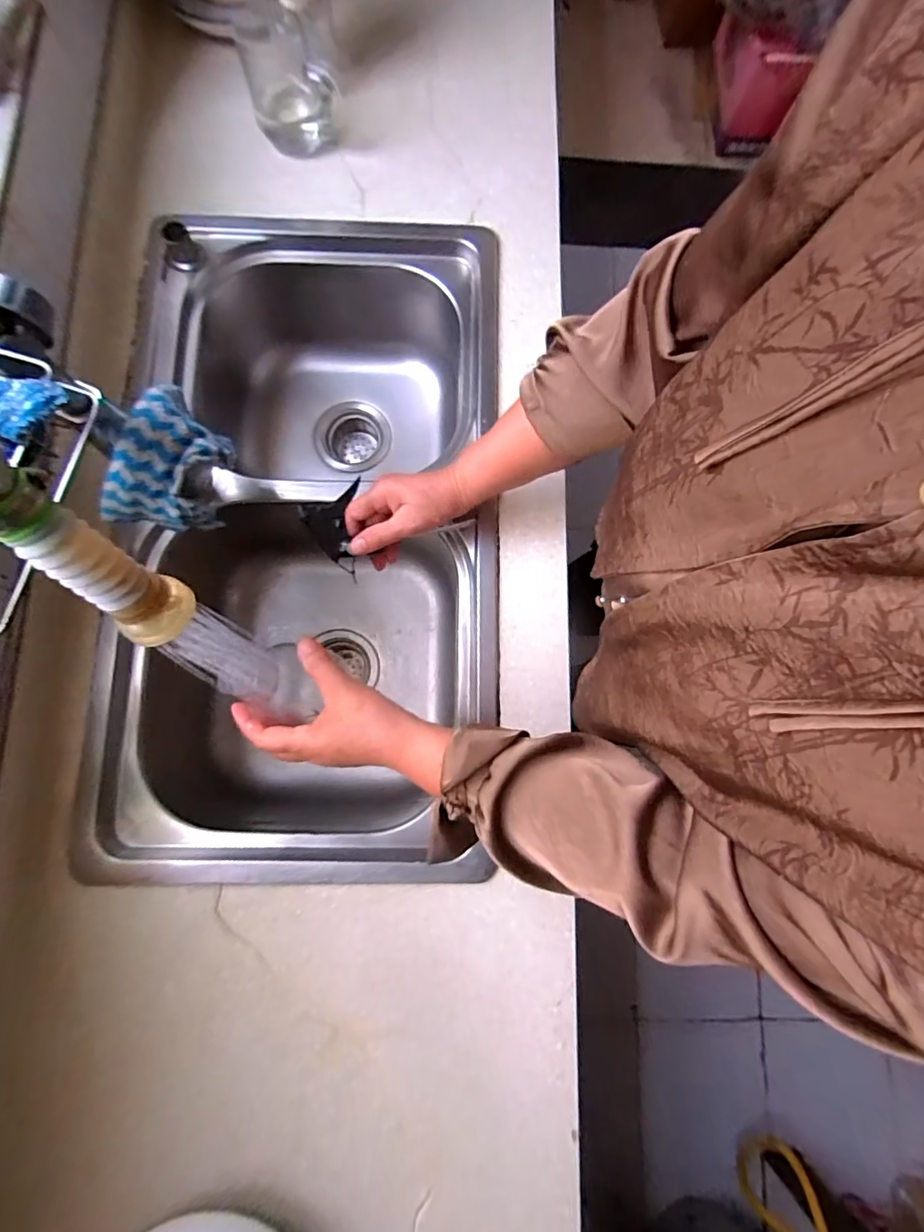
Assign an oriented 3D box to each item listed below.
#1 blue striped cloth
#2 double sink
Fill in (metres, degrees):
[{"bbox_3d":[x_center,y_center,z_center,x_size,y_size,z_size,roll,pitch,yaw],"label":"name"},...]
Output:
[{"bbox_3d":[-0.258,-0.135,0.451,0.077,0.075,0.125,26,79,2],"label":"blue striped cloth"},{"bbox_3d":[-0.184,-0.087,0.636,0.420,0.238,0.717,1,80,-3],"label":"double sink"}]

